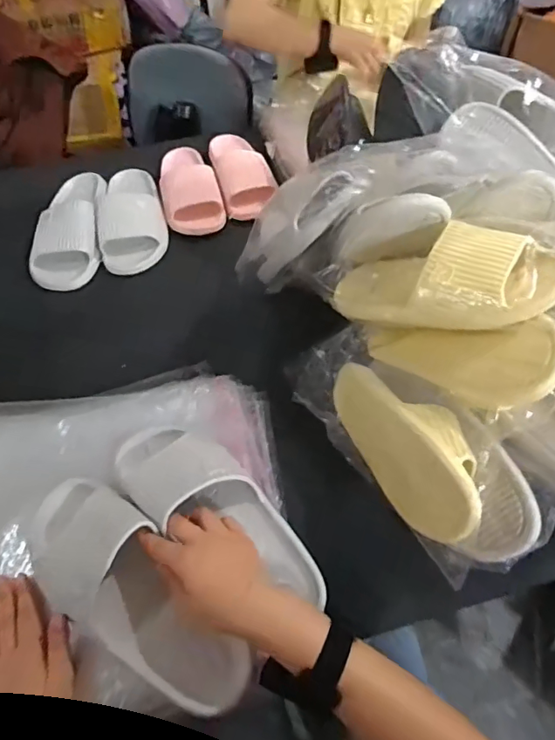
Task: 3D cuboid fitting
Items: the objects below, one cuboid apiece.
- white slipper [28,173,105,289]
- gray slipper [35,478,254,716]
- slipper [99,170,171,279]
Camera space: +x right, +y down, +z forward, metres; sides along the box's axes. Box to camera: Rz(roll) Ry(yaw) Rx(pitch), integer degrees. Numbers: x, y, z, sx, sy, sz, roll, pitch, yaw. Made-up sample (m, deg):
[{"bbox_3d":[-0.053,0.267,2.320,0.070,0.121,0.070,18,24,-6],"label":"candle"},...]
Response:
[{"bbox_3d":[-0.362,-0.257,0.856,0.111,0.067,0.269,-8,54,-3],"label":"white slipper"},{"bbox_3d":[-0.147,0.204,0.465,0.276,0.070,0.104,37,64,22],"label":"gray slipper"},{"bbox_3d":[-0.252,-0.282,0.863,0.105,0.069,0.235,-8,54,-3],"label":"slipper"}]

